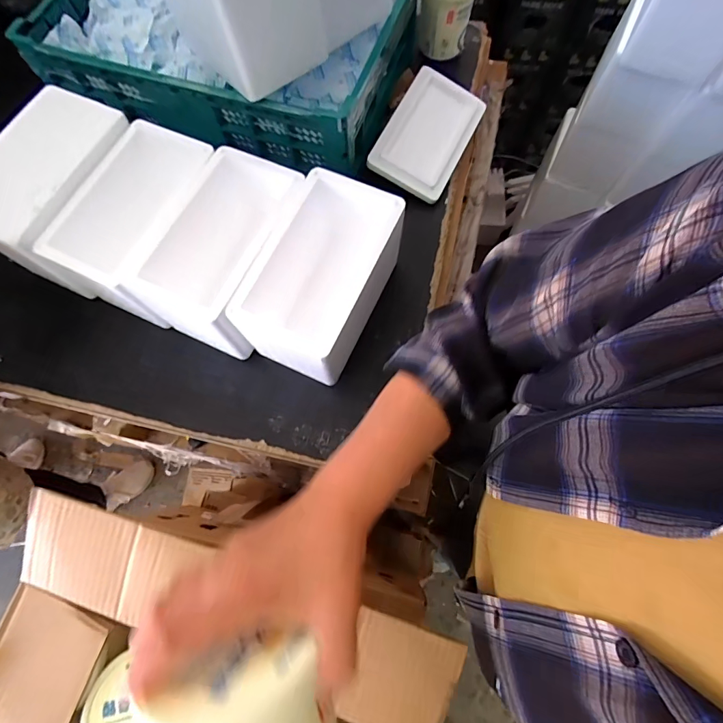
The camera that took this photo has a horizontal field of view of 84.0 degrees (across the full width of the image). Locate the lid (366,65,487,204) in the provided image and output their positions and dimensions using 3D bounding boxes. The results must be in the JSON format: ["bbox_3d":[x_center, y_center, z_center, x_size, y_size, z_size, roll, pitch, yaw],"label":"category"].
[{"bbox_3d":[0.126,-0.429,0.755,0.146,0.030,0.250,30,77,-11],"label":"lid"}]

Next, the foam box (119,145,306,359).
[{"bbox_3d":[-0.207,-0.168,0.621,0.158,0.142,0.262,23,74,9],"label":"foam box"}]

